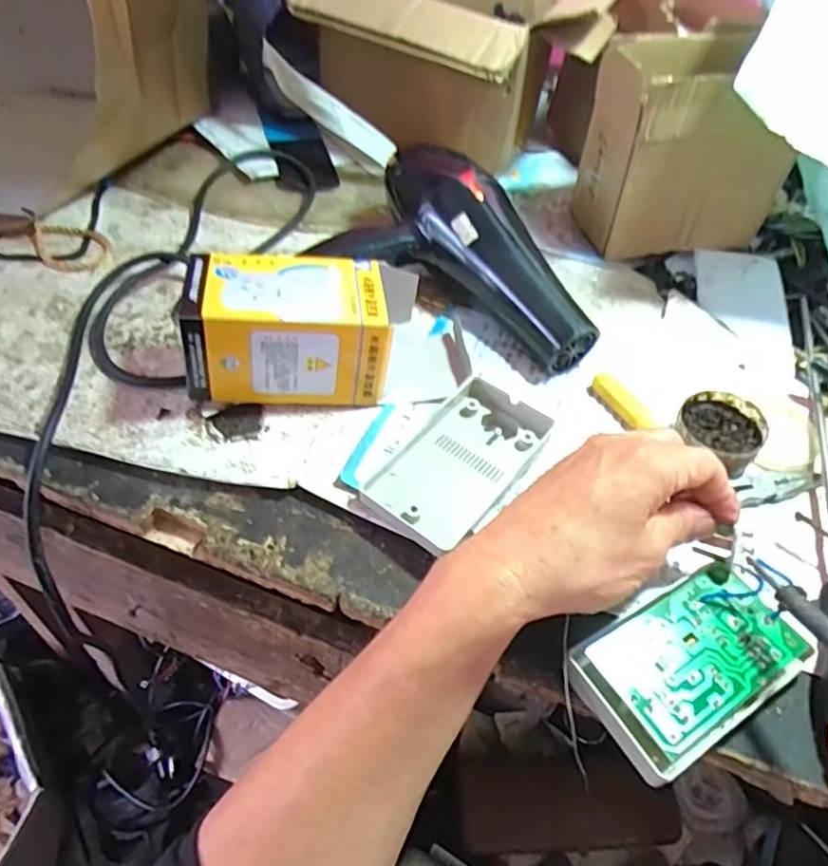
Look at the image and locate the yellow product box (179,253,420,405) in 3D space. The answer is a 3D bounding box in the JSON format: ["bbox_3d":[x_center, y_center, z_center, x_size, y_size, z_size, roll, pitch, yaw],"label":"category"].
[{"bbox_3d":[-0.068,-0.068,0.386,0.143,0.071,0.079,-1,50,-9],"label":"yellow product box"}]

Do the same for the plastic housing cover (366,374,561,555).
[{"bbox_3d":[0.028,0.018,0.355,0.065,0.018,0.114,33,52,19],"label":"plastic housing cover"}]

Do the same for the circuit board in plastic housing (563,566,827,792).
[{"bbox_3d":[0.134,0.109,0.286,0.109,0.014,0.064,-21,55,-25],"label":"circuit board in plastic housing"}]

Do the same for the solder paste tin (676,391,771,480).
[{"bbox_3d":[0.204,-0.003,0.395,0.050,0.019,0.053,5,49,-5],"label":"solder paste tin"}]

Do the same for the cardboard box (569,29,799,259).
[{"bbox_3d":[0.227,-0.238,0.509,0.154,0.141,0.091,-3,50,-12],"label":"cardboard box"}]

